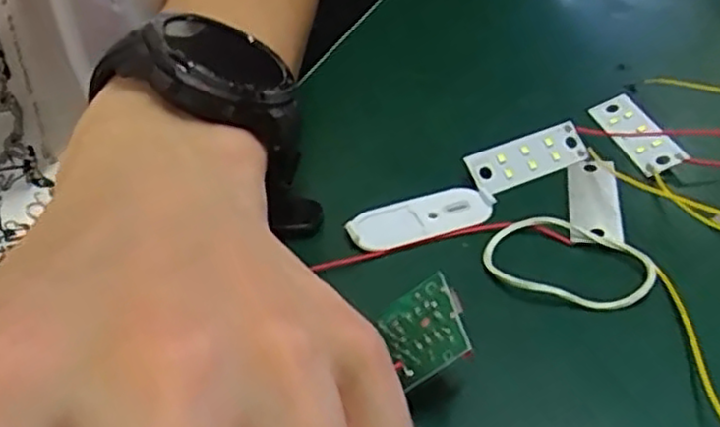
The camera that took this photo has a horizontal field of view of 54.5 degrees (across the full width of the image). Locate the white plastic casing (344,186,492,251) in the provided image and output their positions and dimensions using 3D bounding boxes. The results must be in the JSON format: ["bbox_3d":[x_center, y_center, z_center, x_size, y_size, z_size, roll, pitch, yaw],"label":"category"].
[{"bbox_3d":[0.020,0.001,0.235,0.048,0.005,0.017,-12,42,-11],"label":"white plastic casing"}]

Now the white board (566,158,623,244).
[{"bbox_3d":[0.079,-0.006,0.238,0.015,0.004,0.045,6,42,9],"label":"white board"}]

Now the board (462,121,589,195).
[{"bbox_3d":[0.060,-0.020,0.253,0.045,0.004,0.016,-20,75,-16],"label":"board"}]

